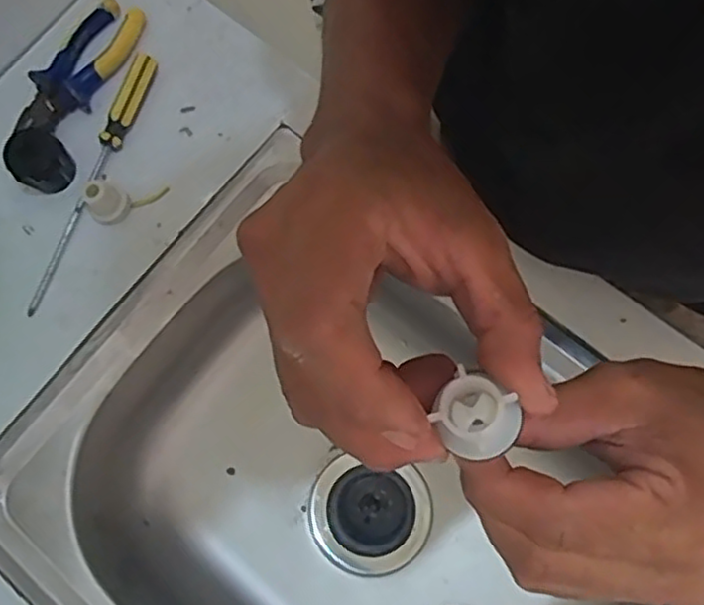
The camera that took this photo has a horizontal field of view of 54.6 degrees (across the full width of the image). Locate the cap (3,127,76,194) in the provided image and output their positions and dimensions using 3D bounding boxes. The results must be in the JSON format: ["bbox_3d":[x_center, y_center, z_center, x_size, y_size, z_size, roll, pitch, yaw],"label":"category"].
[{"bbox_3d":[-0.255,-0.115,0.554,0.044,0.042,0.043,-1,76,5],"label":"cap"}]

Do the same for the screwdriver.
[{"bbox_3d":[-0.212,-0.100,0.554,0.018,0.020,0.232,20,79,9],"label":"screwdriver"}]

